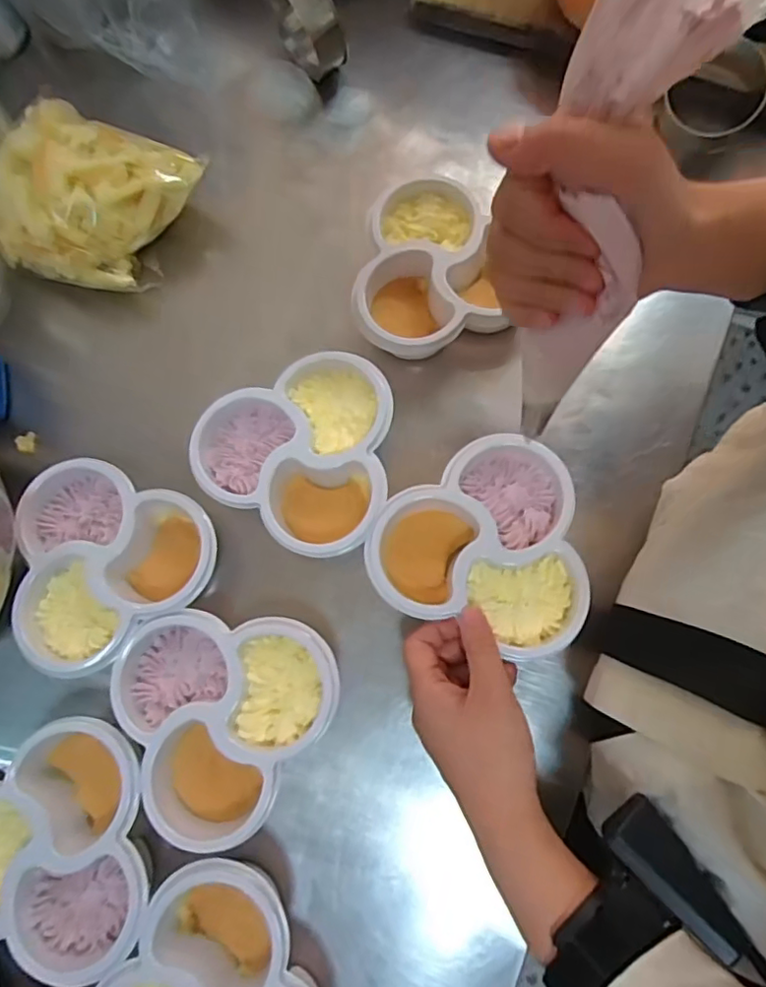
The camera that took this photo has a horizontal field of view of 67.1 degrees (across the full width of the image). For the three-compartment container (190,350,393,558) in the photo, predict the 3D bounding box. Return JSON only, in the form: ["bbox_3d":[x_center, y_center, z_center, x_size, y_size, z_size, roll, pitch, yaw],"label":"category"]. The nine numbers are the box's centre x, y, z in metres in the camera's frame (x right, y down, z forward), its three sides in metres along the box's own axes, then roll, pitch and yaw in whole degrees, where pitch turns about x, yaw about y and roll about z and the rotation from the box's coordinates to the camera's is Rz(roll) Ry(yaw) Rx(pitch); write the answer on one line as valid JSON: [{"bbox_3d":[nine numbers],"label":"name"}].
[{"bbox_3d":[-0.051,-0.034,0.414,0.135,0.038,0.133,-1,76,4],"label":"three-compartment container"}]

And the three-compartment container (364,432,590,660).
[{"bbox_3d":[0.070,0.028,0.389,0.139,0.031,0.131,22,80,5],"label":"three-compartment container"}]

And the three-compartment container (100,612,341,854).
[{"bbox_3d":[-0.110,0.136,0.377,0.133,0.045,0.138,-1,76,4],"label":"three-compartment container"}]

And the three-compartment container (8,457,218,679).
[{"bbox_3d":[-0.185,0.048,0.403,0.135,0.036,0.145,-3,76,4],"label":"three-compartment container"}]

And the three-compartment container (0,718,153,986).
[{"bbox_3d":[-0.203,0.211,0.364,0.146,0.040,0.136,20,78,9],"label":"three-compartment container"}]

